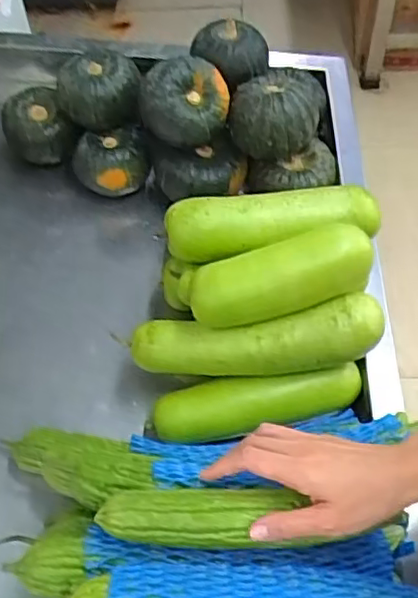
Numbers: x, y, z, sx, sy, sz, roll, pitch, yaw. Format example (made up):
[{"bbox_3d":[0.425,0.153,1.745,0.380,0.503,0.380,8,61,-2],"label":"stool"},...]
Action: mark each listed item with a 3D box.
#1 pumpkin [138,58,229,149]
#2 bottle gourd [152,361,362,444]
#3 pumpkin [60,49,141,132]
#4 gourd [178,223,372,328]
[{"bbox_3d":[-0.031,-0.252,0.813,0.109,0.082,0.074,-1,56,3],"label":"pumpkin"},{"bbox_3d":[0.054,0.108,0.677,0.221,0.050,0.047,-11,56,-4],"label":"bottle gourd"},{"bbox_3d":[-0.144,-0.277,0.862,0.103,0.079,0.084,-9,56,-3],"label":"pumpkin"},{"bbox_3d":[0.066,-0.025,0.643,0.186,0.057,0.076,-7,56,-1],"label":"gourd"}]

